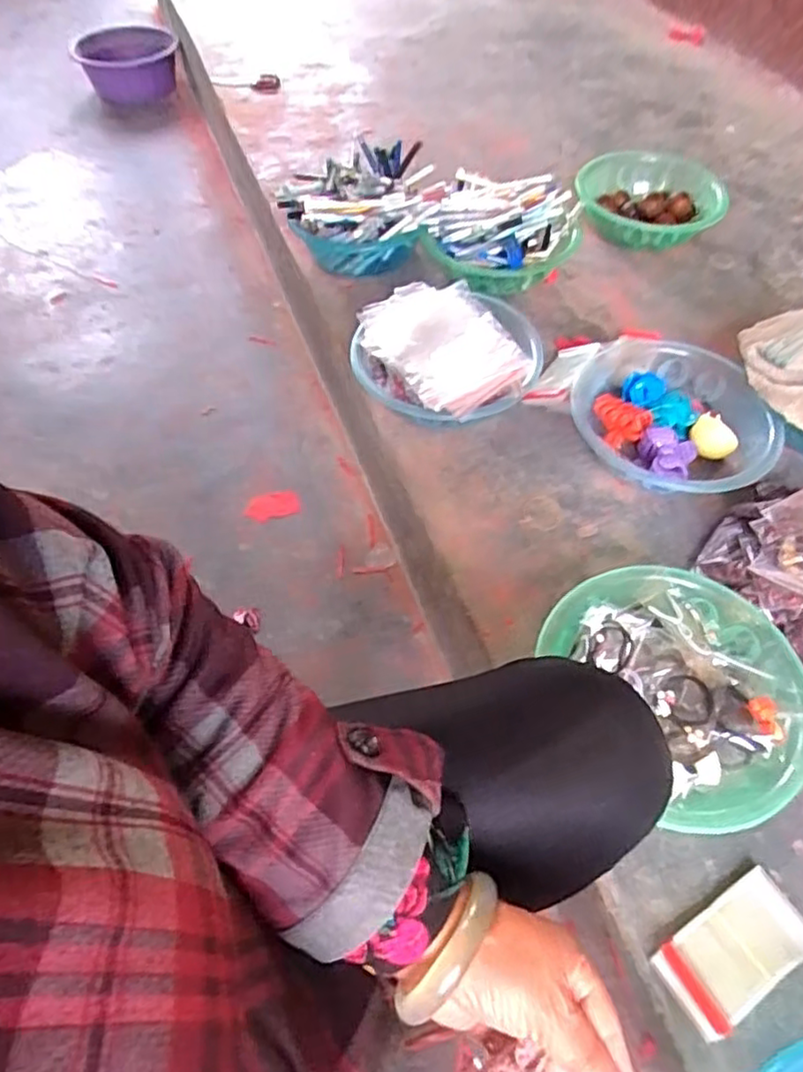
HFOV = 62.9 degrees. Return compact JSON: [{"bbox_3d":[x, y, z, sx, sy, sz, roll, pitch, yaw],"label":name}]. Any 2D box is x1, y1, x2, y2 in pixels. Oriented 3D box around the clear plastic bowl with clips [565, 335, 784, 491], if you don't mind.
[{"bbox_3d":[0.320,-0.141,0.799,0.215,0.072,0.250,-7,55,-5],"label":"clear plastic bowl with clips"}]

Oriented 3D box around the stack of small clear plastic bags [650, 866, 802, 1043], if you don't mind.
[{"bbox_3d":[0.264,0.327,0.517,0.120,0.013,0.067,-26,59,-18],"label":"stack of small clear plastic bags"}]

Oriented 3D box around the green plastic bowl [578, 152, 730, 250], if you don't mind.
[{"bbox_3d":[0.393,-0.541,1.063,0.221,0.078,0.197,3,55,2],"label":"green plastic bowl"}]

